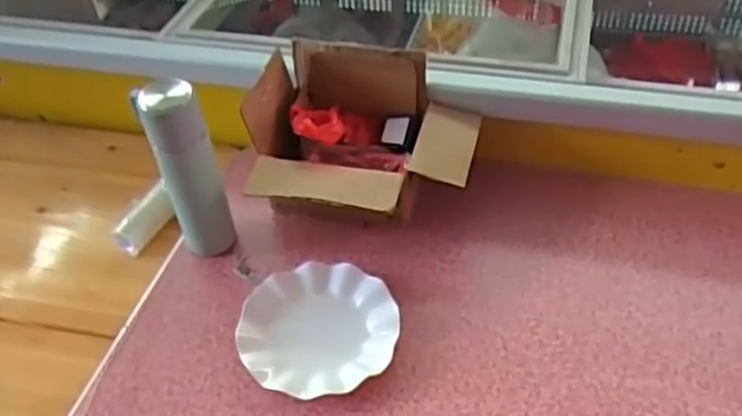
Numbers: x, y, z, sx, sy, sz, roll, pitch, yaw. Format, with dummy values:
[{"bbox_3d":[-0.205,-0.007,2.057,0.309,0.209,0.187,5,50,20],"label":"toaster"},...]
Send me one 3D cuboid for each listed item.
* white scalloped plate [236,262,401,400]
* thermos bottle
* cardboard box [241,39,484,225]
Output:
[{"bbox_3d":[-0.061,0.143,0.805,0.179,0.027,0.178,-2,45,2],"label":"white scalloped plate"},{"bbox_3d":[-0.217,-0.033,0.825,0.066,0.253,0.061,-17,46,-13],"label":"thermos bottle"},{"bbox_3d":[-0.008,-0.075,0.914,0.275,0.184,0.223,7,46,11],"label":"cardboard box"}]

